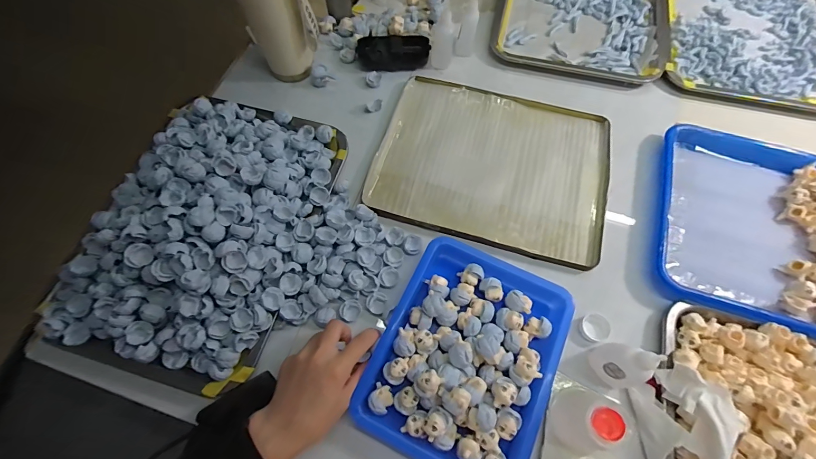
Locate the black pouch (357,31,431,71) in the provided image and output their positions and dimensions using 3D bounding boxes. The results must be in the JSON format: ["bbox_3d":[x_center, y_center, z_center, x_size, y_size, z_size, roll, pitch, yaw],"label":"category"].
[{"bbox_3d":[-0.022,-0.276,0.568,0.111,0.018,0.059,-2,66,-1],"label":"black pouch"}]

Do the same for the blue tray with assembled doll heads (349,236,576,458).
[{"bbox_3d":[0.063,0.126,0.374,0.171,0.041,0.216,25,68,10],"label":"blue tray with assembled doll heads"}]

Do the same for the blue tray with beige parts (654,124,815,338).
[{"bbox_3d":[0.470,0.006,0.431,0.320,0.037,0.252,19,67,8],"label":"blue tray with beige parts"}]

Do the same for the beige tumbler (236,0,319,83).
[{"bbox_3d":[-0.180,-0.296,0.488,0.084,0.184,0.077,0,66,0],"label":"beige tumbler"}]

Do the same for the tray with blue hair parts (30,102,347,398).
[{"bbox_3d":[-0.225,-0.019,0.416,0.243,0.084,0.348,17,67,7],"label":"tray with blue hair parts"}]

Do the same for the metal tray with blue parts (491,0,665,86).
[{"bbox_3d":[0.296,-0.404,0.628,0.261,0.020,0.354,12,66,5],"label":"metal tray with blue parts"}]

